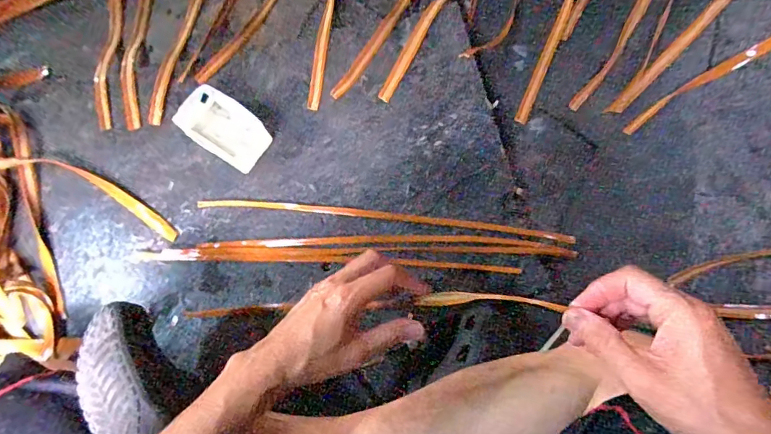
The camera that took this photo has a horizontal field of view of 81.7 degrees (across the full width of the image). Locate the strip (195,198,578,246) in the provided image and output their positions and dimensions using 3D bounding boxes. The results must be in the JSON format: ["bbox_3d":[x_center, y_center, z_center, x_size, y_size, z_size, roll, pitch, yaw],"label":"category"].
[{"bbox_3d":[0.000,0.001,0.560,0.468,0.007,0.021,8,74,-1],"label":"strip"}]

